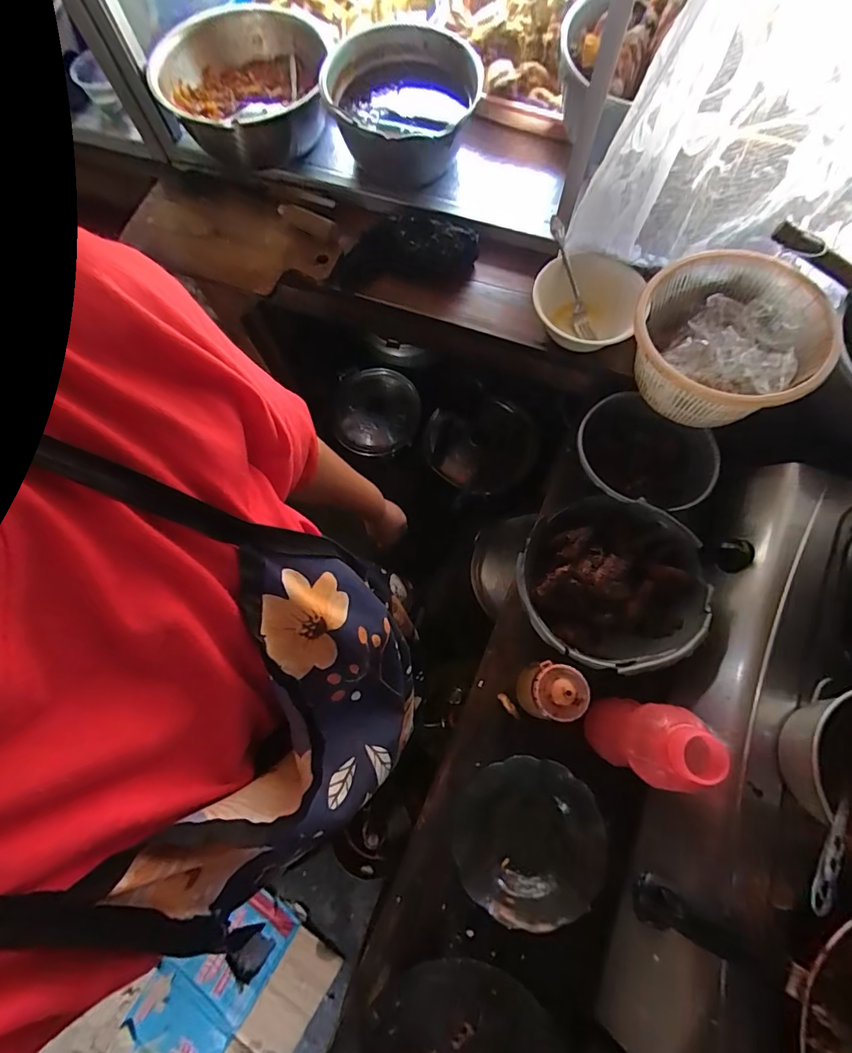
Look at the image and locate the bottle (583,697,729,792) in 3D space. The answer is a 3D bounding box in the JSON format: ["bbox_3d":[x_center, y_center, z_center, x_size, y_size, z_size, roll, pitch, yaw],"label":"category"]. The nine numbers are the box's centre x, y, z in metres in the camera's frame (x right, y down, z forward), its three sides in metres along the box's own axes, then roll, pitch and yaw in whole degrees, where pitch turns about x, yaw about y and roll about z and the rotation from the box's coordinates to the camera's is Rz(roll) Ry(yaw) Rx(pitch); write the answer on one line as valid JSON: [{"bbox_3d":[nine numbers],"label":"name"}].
[{"bbox_3d":[0.228,0.222,0.482,0.067,0.174,0.075,22,76,8],"label":"bottle"}]

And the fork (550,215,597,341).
[{"bbox_3d":[0.206,-0.352,0.655,0.025,0.021,0.172,-20,99,-4],"label":"fork"}]

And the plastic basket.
[{"bbox_3d":[0.374,-0.236,0.590,0.210,0.110,0.214,0,74,2],"label":"plastic basket"}]

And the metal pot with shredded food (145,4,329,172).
[{"bbox_3d":[-0.285,-0.701,0.727,0.248,0.099,0.242,0,74,2],"label":"metal pot with shredded food"}]

